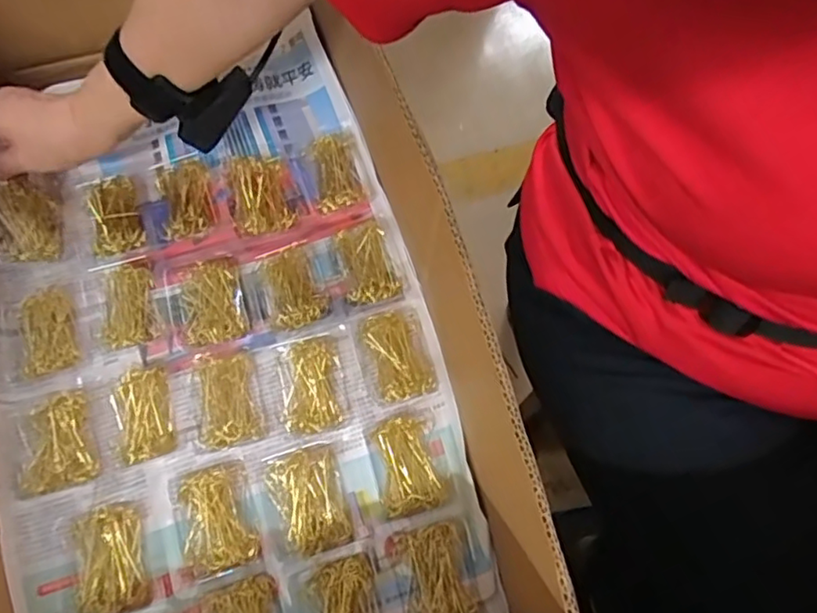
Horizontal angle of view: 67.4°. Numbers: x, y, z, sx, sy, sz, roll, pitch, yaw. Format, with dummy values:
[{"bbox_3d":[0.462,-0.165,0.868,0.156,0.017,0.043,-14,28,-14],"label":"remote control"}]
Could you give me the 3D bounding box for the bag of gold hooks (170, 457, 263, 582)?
[{"bbox_3d":[-0.142,0.156,0.448,0.053,0.023,0.074,-15,70,-6],"label":"bag of gold hooks"}]

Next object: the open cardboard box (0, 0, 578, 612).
[{"bbox_3d":[-0.160,-0.025,0.446,0.351,0.167,0.590,-15,70,-6],"label":"open cardboard box"}]

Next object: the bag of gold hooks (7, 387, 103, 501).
[{"bbox_3d":[-0.268,0.101,0.463,0.057,0.026,0.076,-19,71,-8],"label":"bag of gold hooks"}]

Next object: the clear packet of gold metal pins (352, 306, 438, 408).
[{"bbox_3d":[-0.012,0.038,0.493,0.054,0.020,0.079,-15,70,-6],"label":"clear packet of gold metal pins"}]

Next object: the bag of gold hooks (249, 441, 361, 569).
[{"bbox_3d":[-0.078,0.147,0.456,0.065,0.030,0.078,-18,70,-7],"label":"bag of gold hooks"}]

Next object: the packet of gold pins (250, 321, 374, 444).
[{"bbox_3d":[-0.077,0.060,0.480,0.079,0.027,0.087,-19,71,-8],"label":"packet of gold pins"}]

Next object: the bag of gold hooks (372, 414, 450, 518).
[{"bbox_3d":[0.002,0.121,0.471,0.048,0.024,0.072,-9,70,-4],"label":"bag of gold hooks"}]

